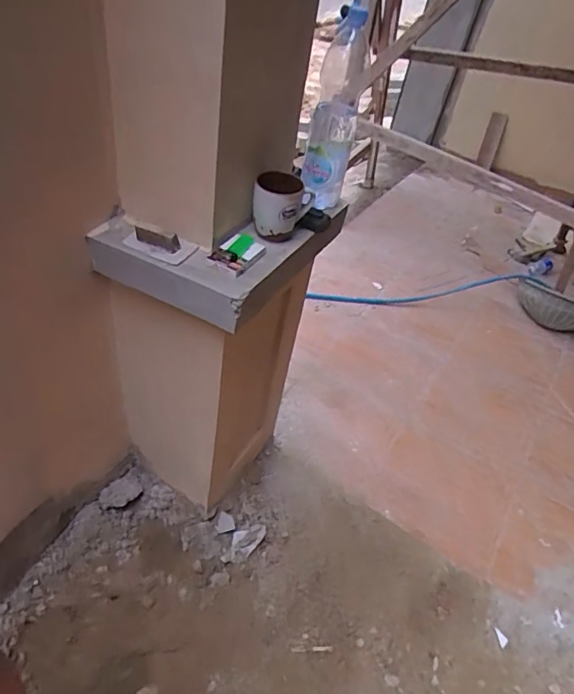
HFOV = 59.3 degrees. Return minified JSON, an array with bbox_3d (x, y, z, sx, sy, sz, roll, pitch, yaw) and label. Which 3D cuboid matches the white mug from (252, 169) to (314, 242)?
[{"bbox_3d":[-0.006,-0.253,0.887,0.076,0.108,0.102,19,45,10],"label":"white mug"}]

